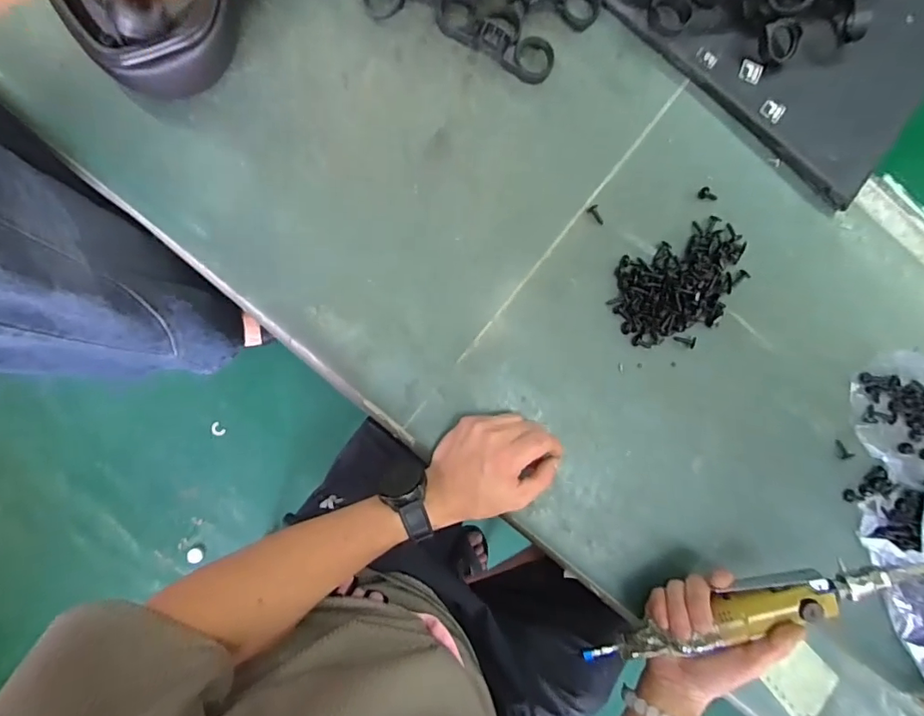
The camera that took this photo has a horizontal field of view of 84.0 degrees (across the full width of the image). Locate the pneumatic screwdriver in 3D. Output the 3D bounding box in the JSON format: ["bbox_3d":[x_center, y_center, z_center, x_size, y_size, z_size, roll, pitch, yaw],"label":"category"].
[{"bbox_3d":[0.239,0.228,0.453,0.259,0.029,0.037,-18,91,4],"label":"pneumatic screwdriver"}]

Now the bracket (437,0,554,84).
[{"bbox_3d":[0.036,-0.324,0.513,0.123,0.029,0.050,32,85,-5],"label":"bracket"}]

